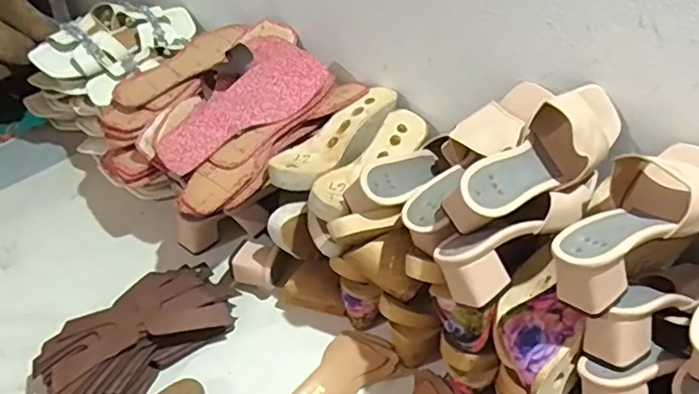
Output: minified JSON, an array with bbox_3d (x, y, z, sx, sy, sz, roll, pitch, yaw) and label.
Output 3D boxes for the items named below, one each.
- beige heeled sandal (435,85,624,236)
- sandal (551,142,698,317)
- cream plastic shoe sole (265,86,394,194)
[{"bbox_3d":[0.200,-0.040,0.595,0.226,0.099,0.078,-27,52,-31],"label":"beige heeled sandal"},{"bbox_3d":[0.285,0.019,0.552,0.101,0.086,0.226,31,48,25],"label":"sandal"},{"bbox_3d":[-0.024,-0.082,0.785,0.088,0.055,0.229,33,49,26],"label":"cream plastic shoe sole"}]

